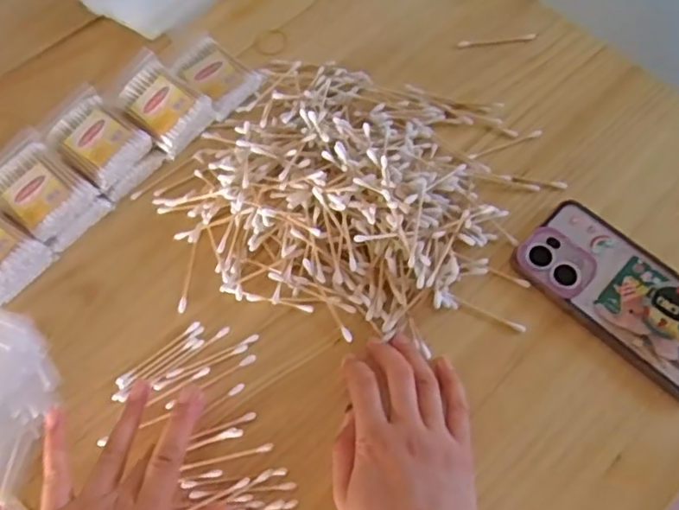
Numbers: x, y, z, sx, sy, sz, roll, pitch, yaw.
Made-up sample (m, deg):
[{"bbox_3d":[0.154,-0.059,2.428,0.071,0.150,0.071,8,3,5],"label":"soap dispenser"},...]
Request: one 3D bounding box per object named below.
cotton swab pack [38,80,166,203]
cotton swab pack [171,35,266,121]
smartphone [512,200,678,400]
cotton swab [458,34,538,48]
[{"bbox_3d":[-0.201,-0.092,0.529,0.092,0.037,0.058,38,72,17],"label":"cotton swab pack"},{"bbox_3d":[-0.109,-0.157,0.555,0.066,0.018,0.053,39,72,18],"label":"cotton swab pack"},{"bbox_3d":[0.214,0.028,0.466,0.080,0.021,0.162,-42,70,-16],"label":"smartphone"},{"bbox_3d":[0.147,-0.199,0.582,0.073,0.004,0.008,-7,65,-1],"label":"cotton swab"}]

